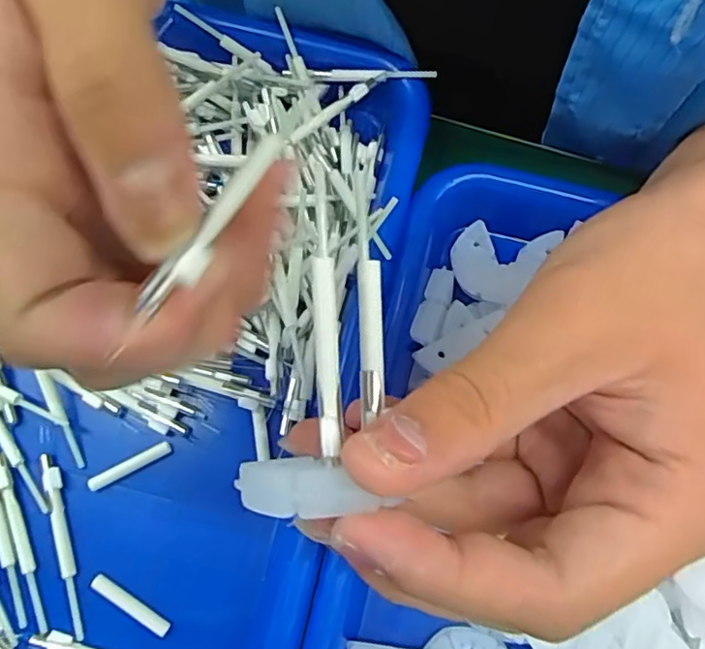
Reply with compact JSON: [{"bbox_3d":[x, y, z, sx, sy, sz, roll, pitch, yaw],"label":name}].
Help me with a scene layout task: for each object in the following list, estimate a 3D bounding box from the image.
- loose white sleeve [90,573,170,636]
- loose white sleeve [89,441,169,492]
[{"bbox_3d":[-0.084,0.105,0.219,0.034,0.004,0.006,32,78,8],"label":"loose white sleeve"},{"bbox_3d":[-0.089,0.056,0.235,0.034,0.004,0.006,-28,77,-7],"label":"loose white sleeve"}]

